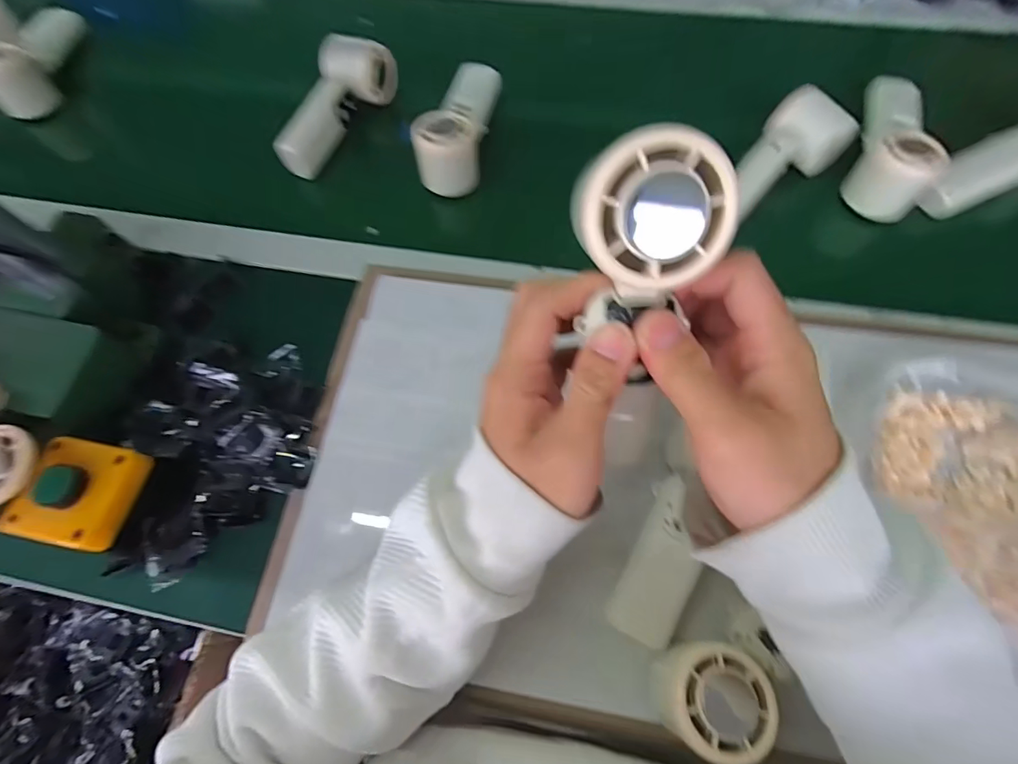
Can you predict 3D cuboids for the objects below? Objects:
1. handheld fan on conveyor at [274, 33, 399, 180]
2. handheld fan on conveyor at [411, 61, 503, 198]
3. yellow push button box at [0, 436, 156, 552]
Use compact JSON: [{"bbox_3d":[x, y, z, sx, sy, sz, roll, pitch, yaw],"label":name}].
[{"bbox_3d":[-0.182,-0.293,0.497,0.055,0.056,0.170,17,70,9],"label":"handheld fan on conveyor"},{"bbox_3d":[-0.050,-0.270,0.483,0.057,0.056,0.154,8,69,6],"label":"handheld fan on conveyor"},{"bbox_3d":[-0.301,0.081,0.340,0.067,0.055,0.070,8,68,6],"label":"yellow push button box"}]

